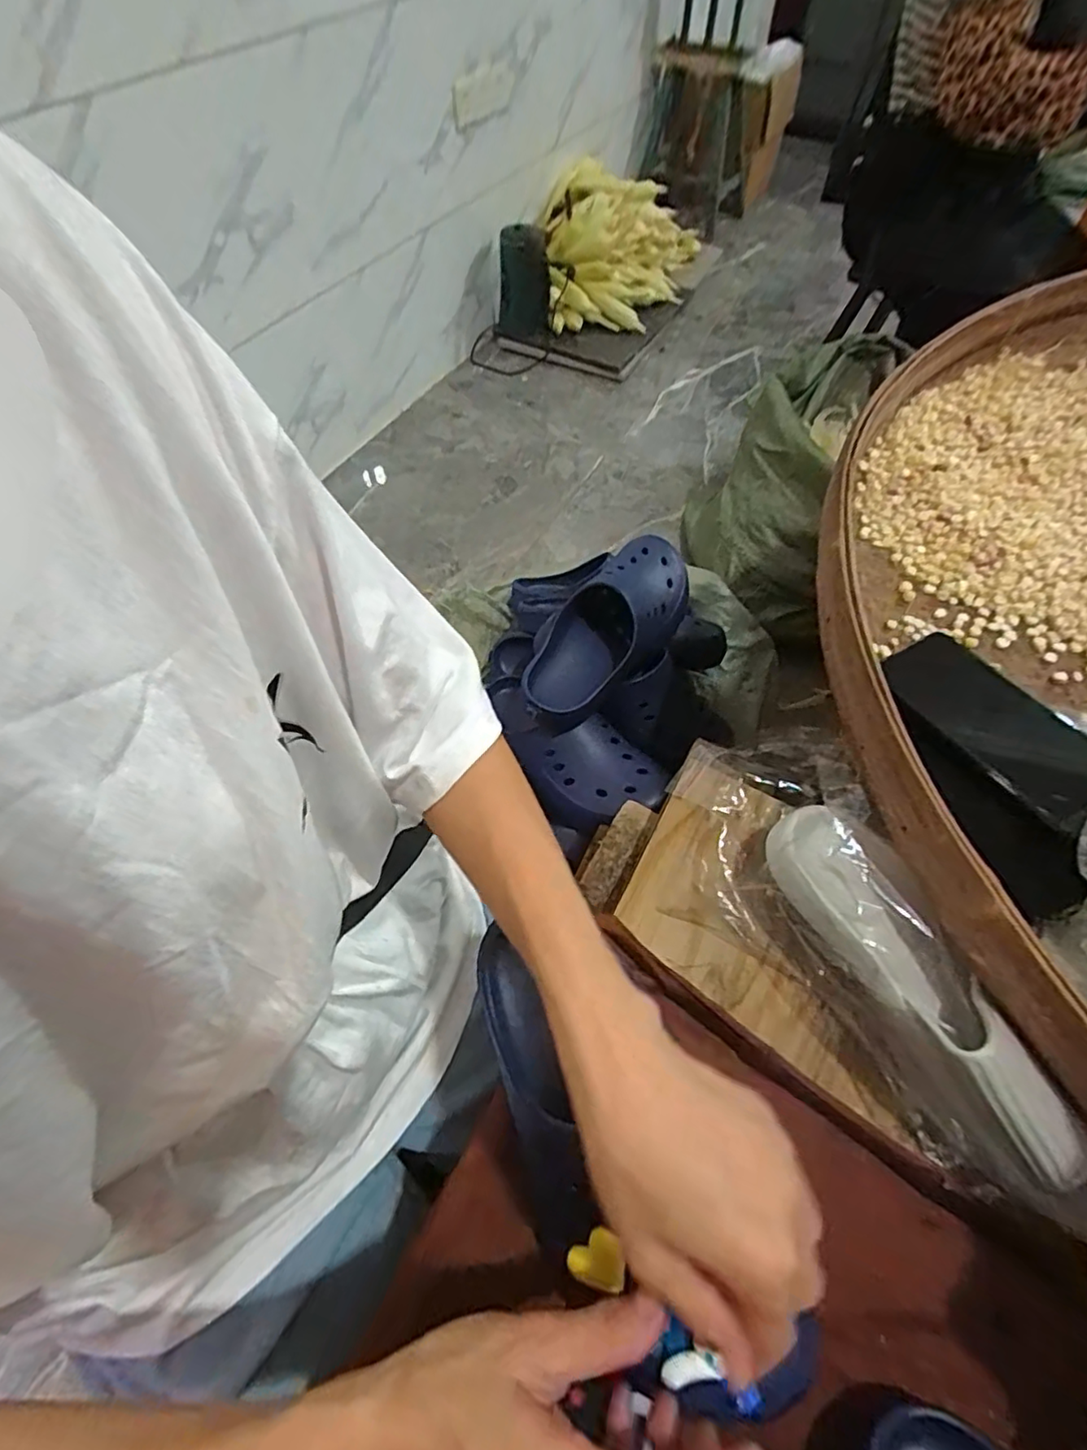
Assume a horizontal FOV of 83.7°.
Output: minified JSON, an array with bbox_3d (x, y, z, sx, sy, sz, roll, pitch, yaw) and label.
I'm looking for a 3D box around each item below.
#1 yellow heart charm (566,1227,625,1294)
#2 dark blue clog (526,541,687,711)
[{"bbox_3d":[0.026,0.260,0.297,0.031,0.009,0.023,-10,69,33],"label":"yellow heart charm"},{"bbox_3d":[0.082,-0.124,0.739,0.113,0.086,0.276,36,65,21],"label":"dark blue clog"}]

